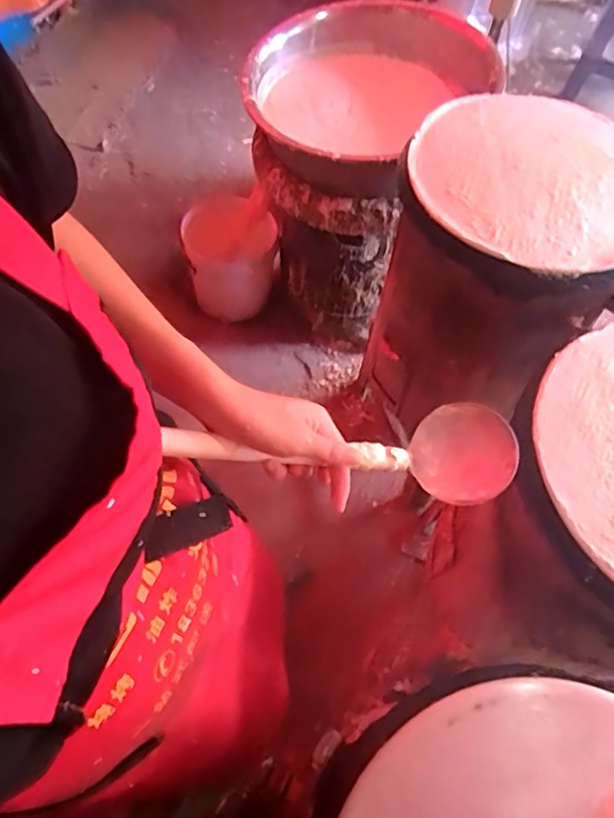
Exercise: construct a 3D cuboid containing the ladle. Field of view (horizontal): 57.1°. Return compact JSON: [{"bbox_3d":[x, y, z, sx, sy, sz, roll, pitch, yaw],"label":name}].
[{"bbox_3d":[0.040,0.035,0.478,0.318,0.059,0.091,4,58,-26],"label":"ladle"}]

